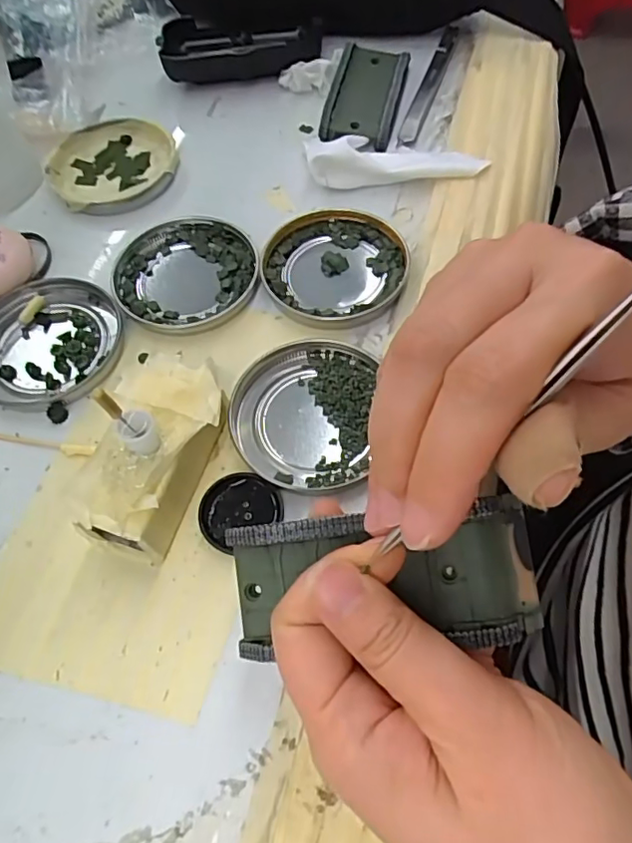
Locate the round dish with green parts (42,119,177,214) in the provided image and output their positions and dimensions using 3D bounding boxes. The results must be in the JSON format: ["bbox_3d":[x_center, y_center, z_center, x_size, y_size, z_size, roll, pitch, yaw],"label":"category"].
[{"bbox_3d":[-0.129,-0.163,0.361,0.078,0.012,0.074,-2,62,3],"label":"round dish with green parts"}]

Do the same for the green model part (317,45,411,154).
[{"bbox_3d":[0.034,-0.214,0.369,0.044,0.021,0.084,10,63,9],"label":"green model part"}]

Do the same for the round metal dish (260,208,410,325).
[{"bbox_3d":[0.009,-0.086,0.312,0.075,0.008,0.074,-2,62,3],"label":"round metal dish"}]

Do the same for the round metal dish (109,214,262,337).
[{"bbox_3d":[-0.073,-0.082,0.316,0.078,0.009,0.075,-2,62,3],"label":"round metal dish"}]

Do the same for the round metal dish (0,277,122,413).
[{"bbox_3d":[-0.144,-0.042,0.296,0.080,0.009,0.077,-2,62,3],"label":"round metal dish"}]

